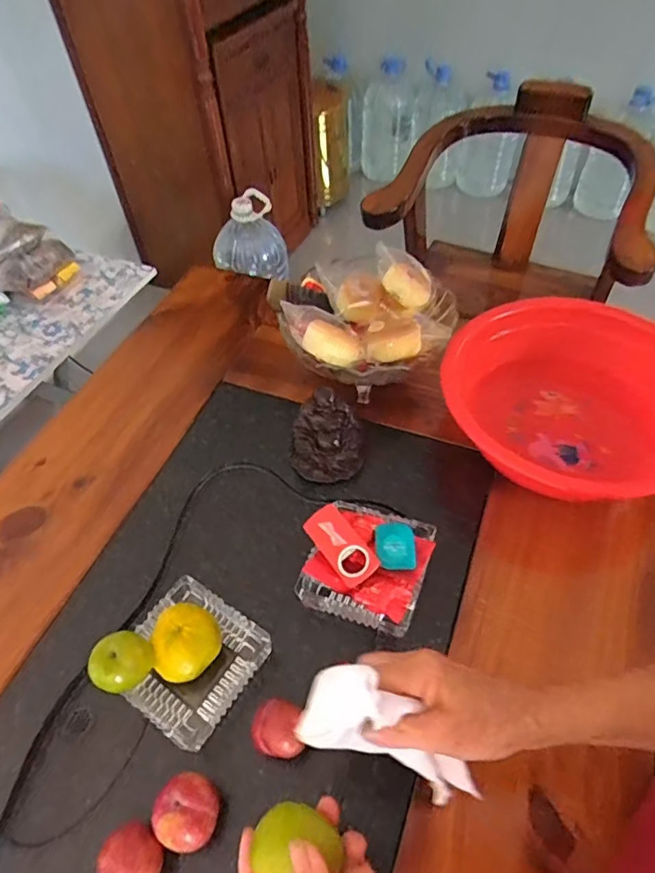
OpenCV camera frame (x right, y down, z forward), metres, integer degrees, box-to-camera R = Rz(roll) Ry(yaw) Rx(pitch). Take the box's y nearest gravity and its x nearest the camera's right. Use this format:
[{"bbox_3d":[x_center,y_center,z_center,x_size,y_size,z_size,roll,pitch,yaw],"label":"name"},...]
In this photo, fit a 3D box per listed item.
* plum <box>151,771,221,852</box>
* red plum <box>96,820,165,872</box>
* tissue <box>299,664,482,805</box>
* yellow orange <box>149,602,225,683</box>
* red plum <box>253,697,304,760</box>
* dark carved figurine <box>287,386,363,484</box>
[{"bbox_3d":[-0.115,0.314,0.451,0.050,0.046,0.051,16,55,16],"label":"plum"},{"bbox_3d":[-0.156,0.340,0.433,0.049,0.040,0.046,-2,52,3],"label":"red plum"},{"bbox_3d":[0.040,0.188,0.342,0.115,0.094,0.038,14,54,14],"label":"tissue"},{"bbox_3d":[-0.136,0.200,0.527,0.064,0.049,0.071,-10,52,-4],"label":"yellow orange"},{"bbox_3d":[-0.044,0.263,0.484,0.044,0.039,0.044,-2,52,3],"label":"red plum"},{"bbox_3d":[-0.001,0.000,0.643,0.085,0.088,0.070,-4,52,1],"label":"dark carved figurine"}]

